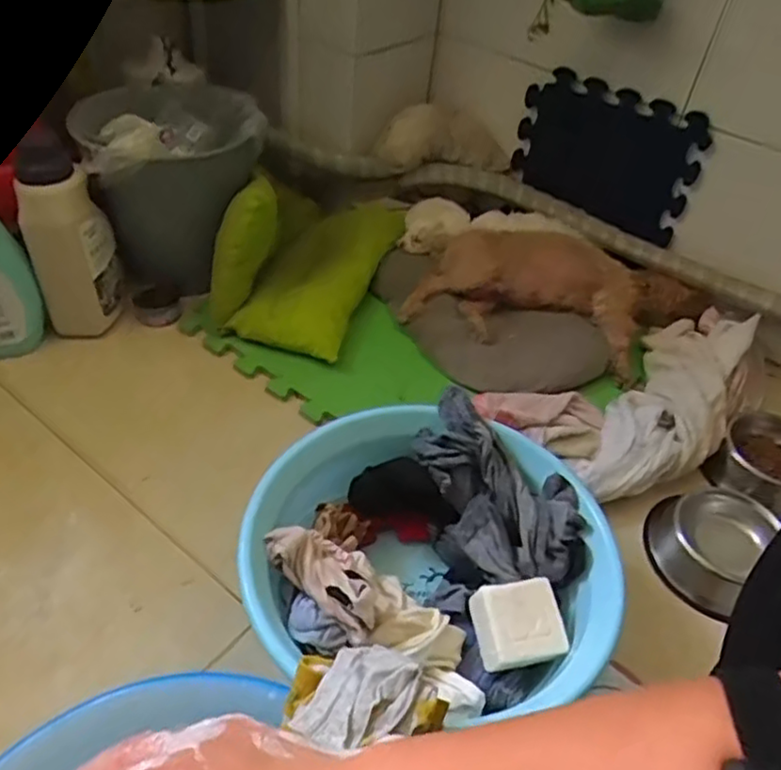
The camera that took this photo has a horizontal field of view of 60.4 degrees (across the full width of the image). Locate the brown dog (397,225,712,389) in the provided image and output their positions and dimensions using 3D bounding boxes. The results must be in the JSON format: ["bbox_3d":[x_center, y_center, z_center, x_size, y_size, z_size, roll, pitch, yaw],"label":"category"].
[{"bbox_3d":[0.265,-0.143,1.033,0.440,0.097,0.218,15,44,8],"label":"brown dog"}]

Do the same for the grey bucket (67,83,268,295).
[{"bbox_3d":[-0.336,-0.311,1.046,0.239,0.257,0.284,-15,48,-22],"label":"grey bucket"}]

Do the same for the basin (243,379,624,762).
[{"bbox_3d":[0.034,0.180,0.651,0.334,0.174,0.291,-16,49,-23],"label":"basin"}]

